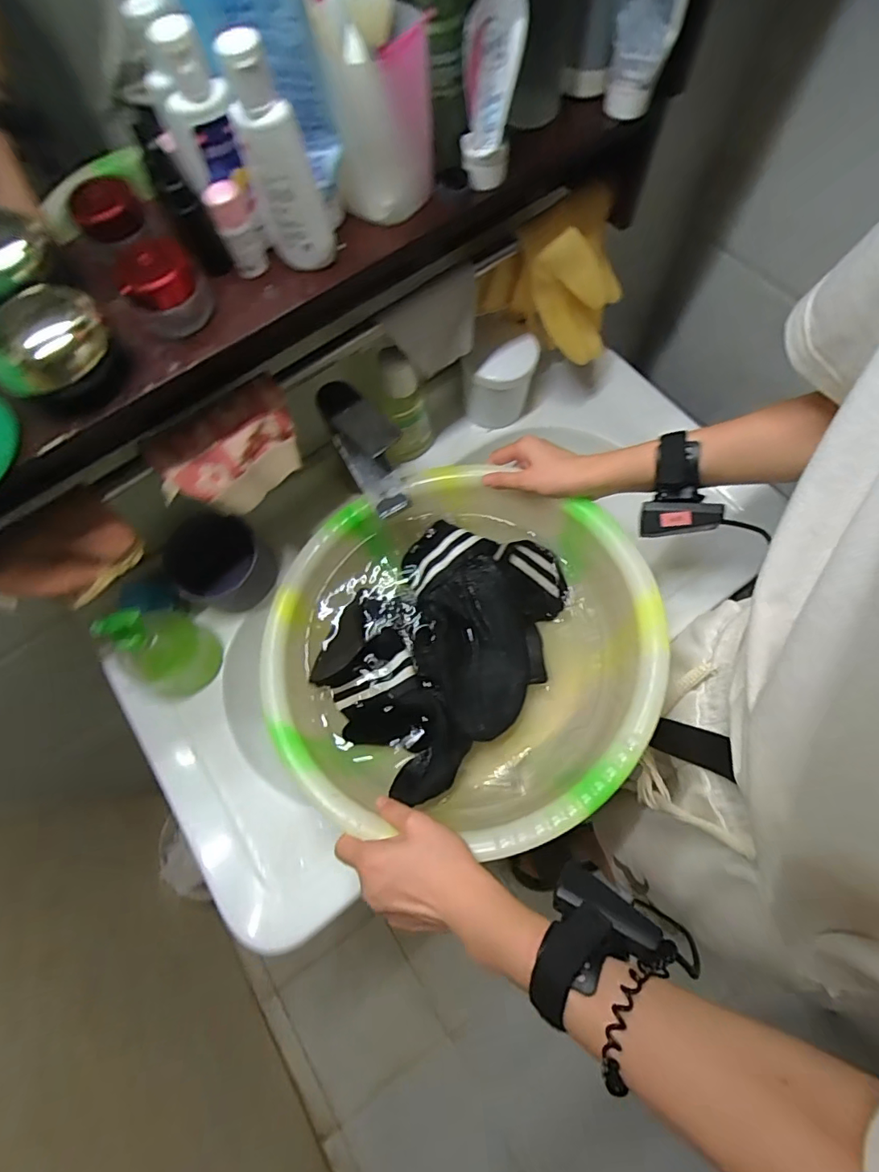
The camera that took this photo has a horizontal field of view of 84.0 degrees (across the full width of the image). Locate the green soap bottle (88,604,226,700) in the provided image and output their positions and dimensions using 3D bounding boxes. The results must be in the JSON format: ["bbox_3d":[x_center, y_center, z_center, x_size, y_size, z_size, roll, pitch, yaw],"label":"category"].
[{"bbox_3d":[-0.303,0.065,0.529,0.063,0.163,0.086,37,68,14],"label":"green soap bottle"}]

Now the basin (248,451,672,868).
[{"bbox_3d":[0.013,0.051,0.499,0.346,0.160,0.364,1,64,-3],"label":"basin"}]

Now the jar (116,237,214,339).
[{"bbox_3d":[-0.193,-0.213,0.344,0.051,0.043,0.054,1,64,-3],"label":"jar"}]

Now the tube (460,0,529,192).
[{"bbox_3d":[0.035,-0.345,0.343,0.038,0.101,0.028,5,64,-1],"label":"tube"}]

